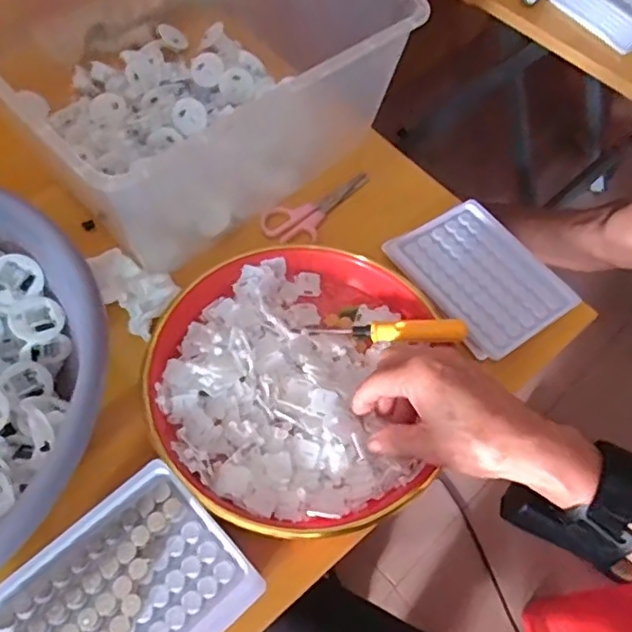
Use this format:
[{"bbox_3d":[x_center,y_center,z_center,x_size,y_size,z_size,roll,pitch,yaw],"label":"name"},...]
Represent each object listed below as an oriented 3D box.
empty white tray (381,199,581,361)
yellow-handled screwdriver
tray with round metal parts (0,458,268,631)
[{"bbox_3d":[0.133,-0.034,0.496,0.103,0.011,0.129,-31,67,-20],"label":"empty white tray"},{"bbox_3d":[0.048,0.012,0.456,0.125,0.020,0.019,-1,59,15],"label":"yellow-handled screwdriver"},{"bbox_3d":[-0.112,0.162,0.349,0.128,0.021,0.105,-39,70,-23],"label":"tray with round metal parts"}]

